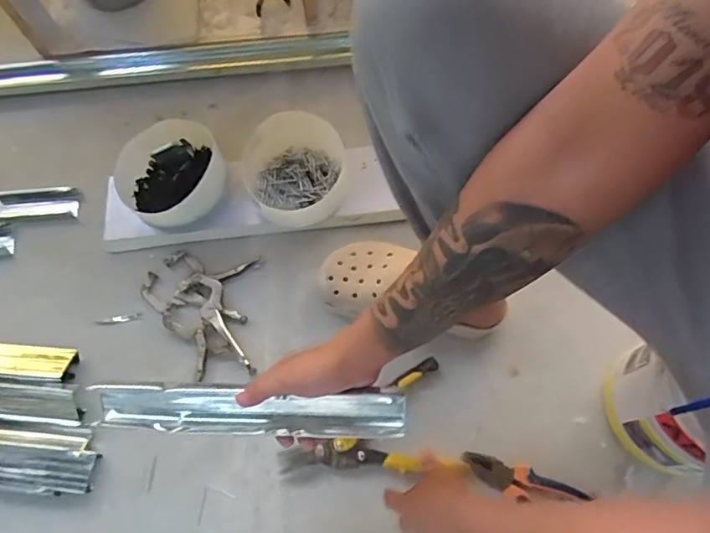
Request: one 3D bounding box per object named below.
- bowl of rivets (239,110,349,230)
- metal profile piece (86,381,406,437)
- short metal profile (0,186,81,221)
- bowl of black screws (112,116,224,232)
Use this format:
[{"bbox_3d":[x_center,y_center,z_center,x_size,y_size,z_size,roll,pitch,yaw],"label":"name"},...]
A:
[{"bbox_3d":[-0.088,-0.141,0.797,0.151,0.085,0.149,-1,68,2],"label":"bowl of rivets"},{"bbox_3d":[-0.107,0.138,0.530,0.306,0.025,0.053,0,109,7],"label":"metal profile piece"},{"bbox_3d":[-0.520,-0.104,0.874,0.151,0.016,0.056,-2,68,2],"label":"short metal profile"},{"bbox_3d":[-0.261,-0.135,0.784,0.144,0.077,0.160,42,76,17],"label":"bowl of black screws"}]

